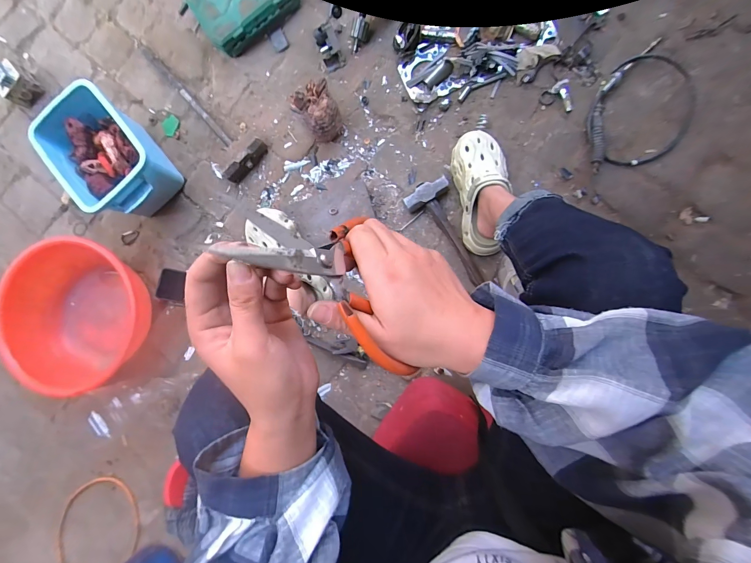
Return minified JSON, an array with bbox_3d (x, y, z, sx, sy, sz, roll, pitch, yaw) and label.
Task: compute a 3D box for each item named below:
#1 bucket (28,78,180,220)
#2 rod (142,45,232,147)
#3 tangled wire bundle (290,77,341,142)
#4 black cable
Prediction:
[{"bbox_3d":[-0.608,-0.281,0.760,0.192,0.143,0.261,-39,85,4],"label":"bucket"},{"bbox_3d":[-0.471,-0.462,0.808,0.019,0.017,0.370,-43,84,4],"label":"rod"},{"bbox_3d":[-0.123,-0.371,0.719,0.080,0.119,0.075,0,88,7],"label":"tangled wire bundle"},{"bbox_3d":[0.516,-0.346,0.639,0.181,0.035,0.239,-2,88,7],"label":"black cable"}]

